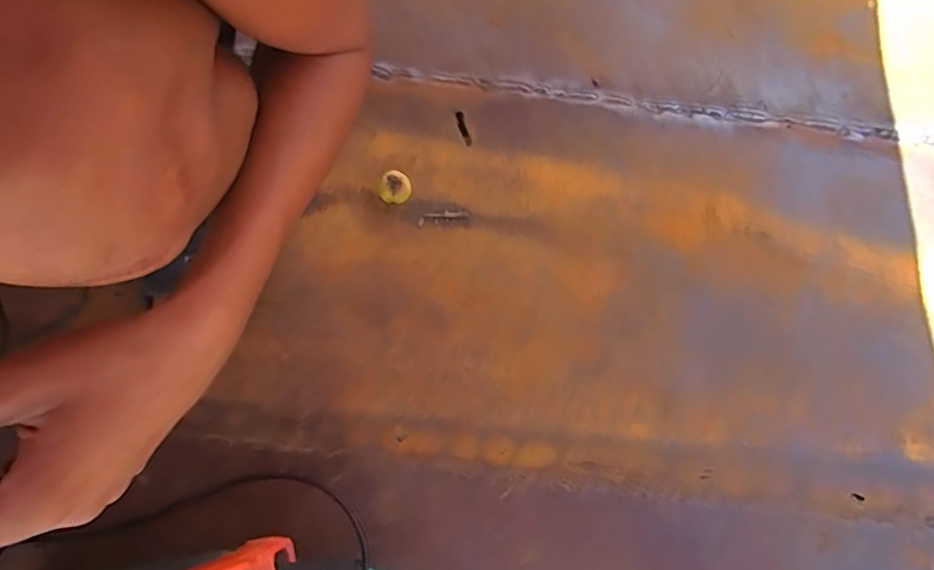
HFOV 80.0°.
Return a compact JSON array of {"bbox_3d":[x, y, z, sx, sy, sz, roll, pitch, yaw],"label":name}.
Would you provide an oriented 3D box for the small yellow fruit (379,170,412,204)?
[{"bbox_3d":[-0.078,-0.103,0.604,0.034,0.027,0.033,1,75,-2],"label":"small yellow fruit"}]

